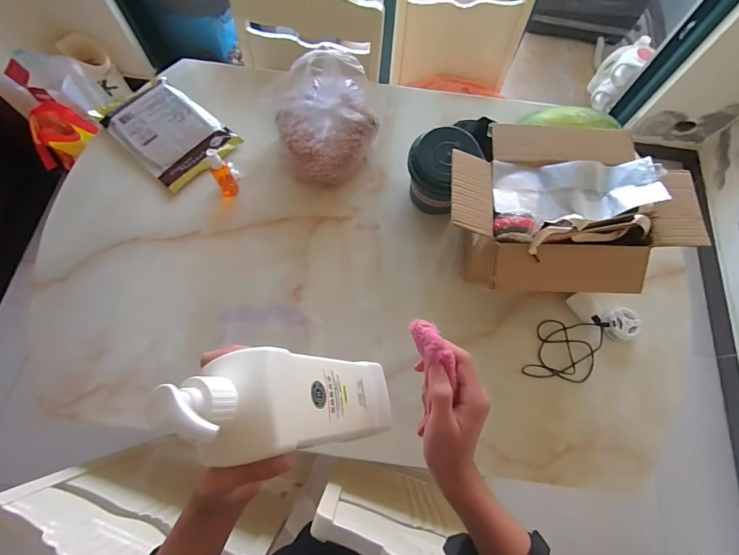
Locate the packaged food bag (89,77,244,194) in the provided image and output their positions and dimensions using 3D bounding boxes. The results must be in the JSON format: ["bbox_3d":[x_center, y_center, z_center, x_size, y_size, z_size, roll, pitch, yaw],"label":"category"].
[{"bbox_3d":[-0.468,-0.339,0.865,0.309,0.030,0.186,39,74,11],"label":"packaged food bag"}]

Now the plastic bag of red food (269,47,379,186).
[{"bbox_3d":[-0.081,-0.326,0.770,0.213,0.191,0.192,-23,73,-9],"label":"plastic bag of red food"}]

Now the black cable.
[{"bbox_3d":[0.376,0.134,0.727,0.120,0.016,0.162,26,72,7],"label":"black cable"}]

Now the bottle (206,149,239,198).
[{"bbox_3d":[-0.298,-0.213,0.760,0.035,0.126,0.046,-28,74,-11],"label":"bottle"}]

